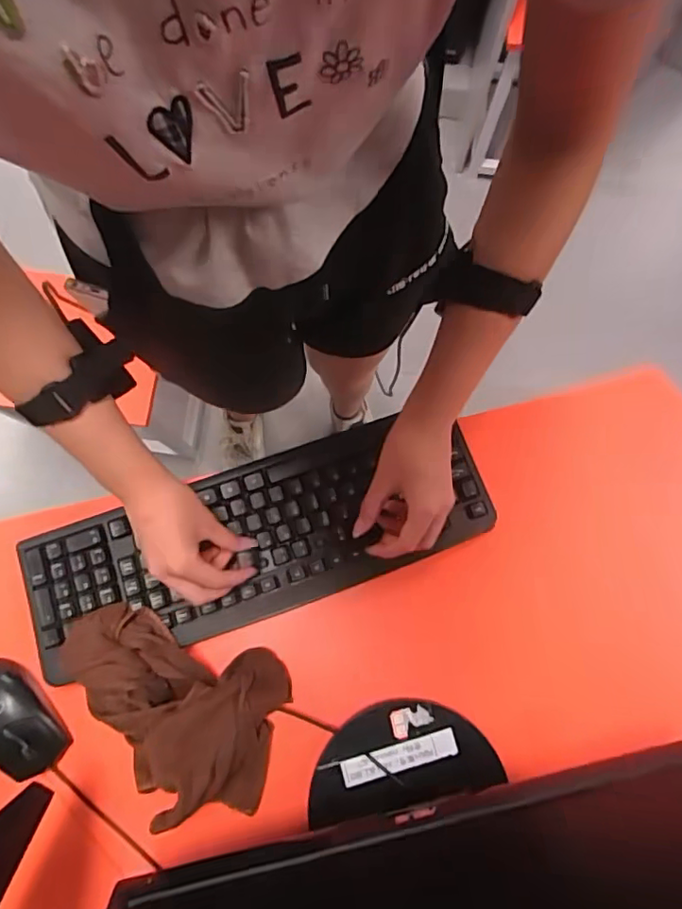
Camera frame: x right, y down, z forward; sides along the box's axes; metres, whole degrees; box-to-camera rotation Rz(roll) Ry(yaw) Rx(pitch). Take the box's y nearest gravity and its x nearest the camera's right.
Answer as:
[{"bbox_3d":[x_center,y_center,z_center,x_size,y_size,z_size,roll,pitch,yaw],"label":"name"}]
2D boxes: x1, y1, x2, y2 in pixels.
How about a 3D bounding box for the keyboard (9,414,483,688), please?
[{"bbox_3d":[-0.082,0.078,0.528,0.431,0.021,0.147,-16,80,-2],"label":"keyboard"}]

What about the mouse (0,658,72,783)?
[{"bbox_3d":[-0.292,0.232,0.490,0.053,0.030,0.107,-34,82,-7],"label":"mouse"}]

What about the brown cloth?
[{"bbox_3d":[-0.149,0.217,0.465,0.195,0.087,0.137,20,80,3],"label":"brown cloth"}]

